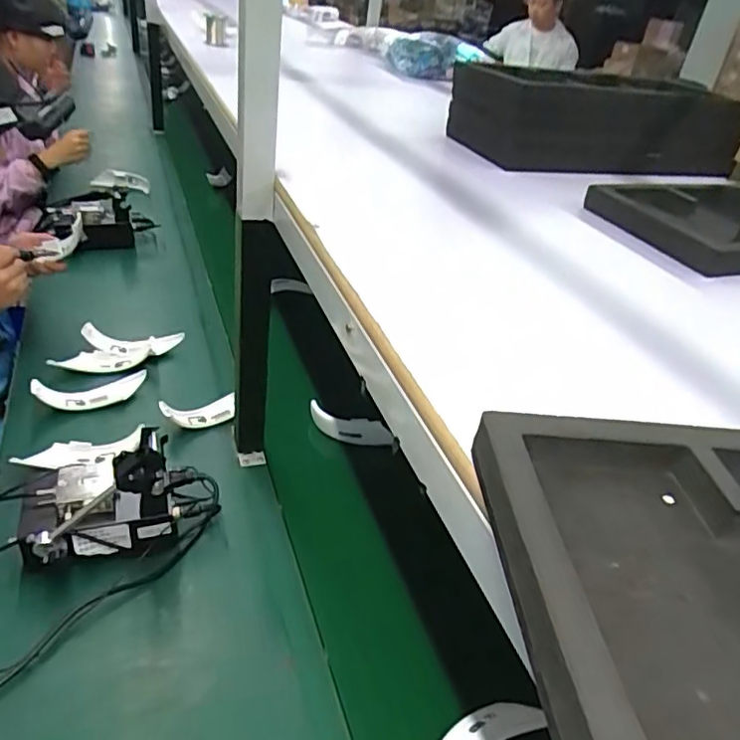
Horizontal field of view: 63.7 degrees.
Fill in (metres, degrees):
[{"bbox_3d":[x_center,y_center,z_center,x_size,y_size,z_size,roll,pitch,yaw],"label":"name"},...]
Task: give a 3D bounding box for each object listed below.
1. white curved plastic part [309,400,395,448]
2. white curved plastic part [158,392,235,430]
[{"bbox_3d":[-0.038,0.103,1.047,0.155,0.052,0.026,18,35,14],"label":"white curved plastic part"},{"bbox_3d":[-0.285,0.073,1.006,0.126,0.046,0.046,-15,40,-30],"label":"white curved plastic part"}]

